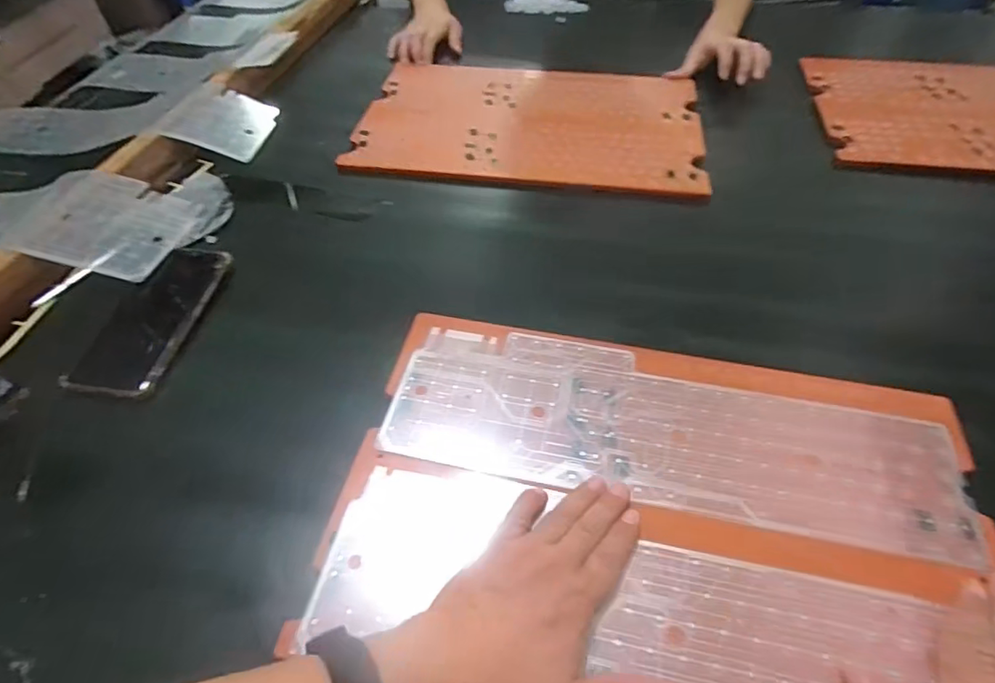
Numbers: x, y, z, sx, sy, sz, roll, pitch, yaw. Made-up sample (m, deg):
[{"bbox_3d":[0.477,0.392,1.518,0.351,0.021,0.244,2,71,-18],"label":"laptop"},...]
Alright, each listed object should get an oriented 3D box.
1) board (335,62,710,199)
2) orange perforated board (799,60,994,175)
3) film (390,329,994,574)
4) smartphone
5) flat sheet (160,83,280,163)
[{"bbox_3d":[0.041,-0.287,0.707,0.424,0.011,0.278,8,51,7],"label":"board"},{"bbox_3d":[0.625,-0.290,0.696,0.406,0.017,0.307,9,51,9],"label":"orange perforated board"},{"bbox_3d":[0.125,0.064,0.416,0.405,0.006,0.128,10,52,8],"label":"film"},{"bbox_3d":[-0.308,-0.025,0.496,0.077,0.015,0.168,8,51,8],"label":"smartphone"},{"bbox_3d":[-0.351,-0.286,0.704,0.115,0.011,0.119,17,56,-6],"label":"flat sheet"}]

